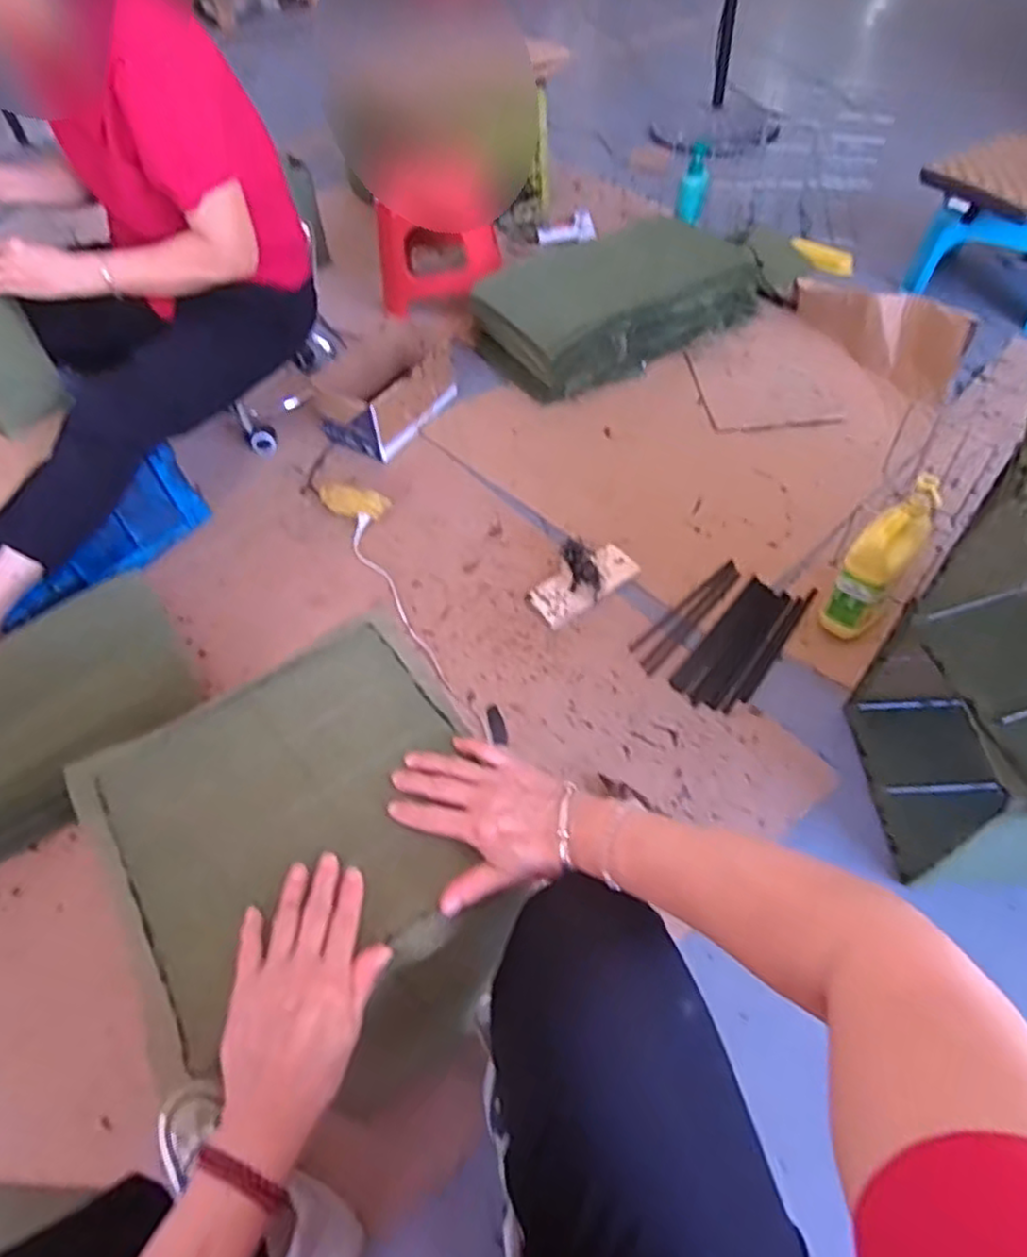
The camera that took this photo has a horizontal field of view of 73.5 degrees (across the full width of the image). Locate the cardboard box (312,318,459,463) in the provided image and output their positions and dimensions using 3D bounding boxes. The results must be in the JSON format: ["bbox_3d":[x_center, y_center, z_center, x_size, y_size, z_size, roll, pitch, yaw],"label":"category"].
[{"bbox_3d":[-0.260,-0.520,1.471,0.199,0.127,0.317,31,61,25],"label":"cardboard box"}]

